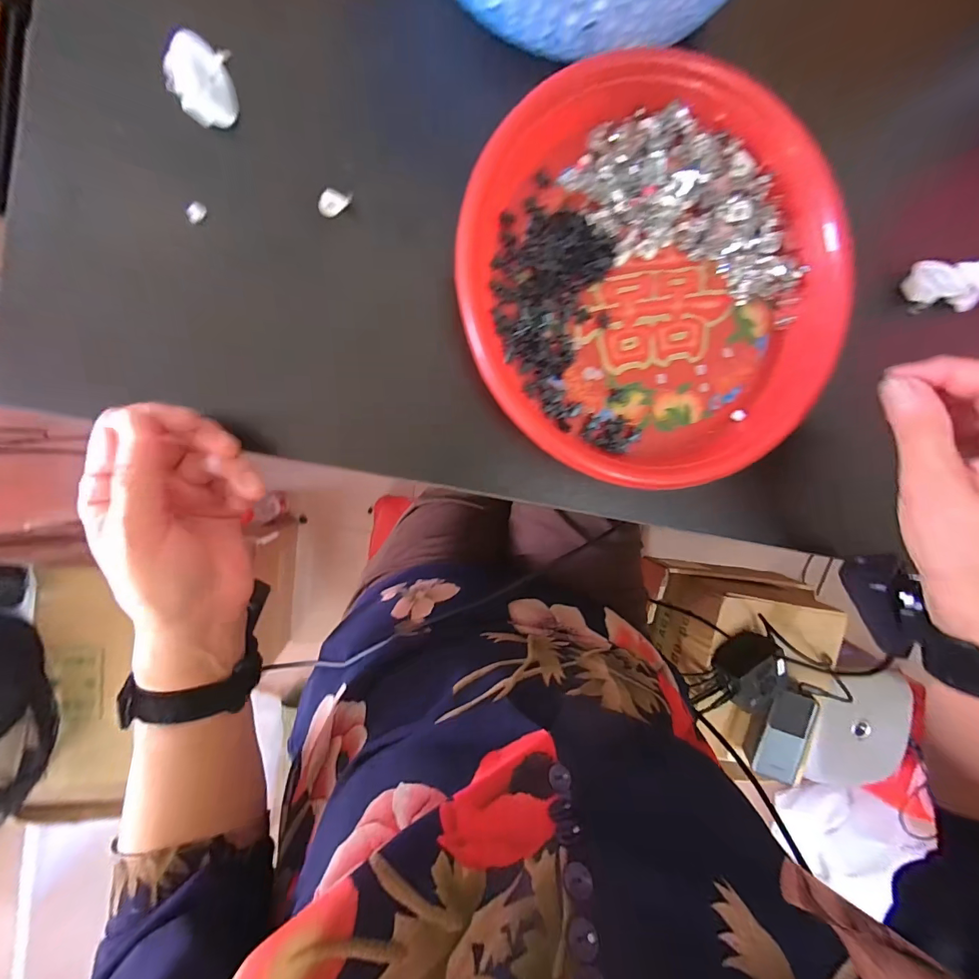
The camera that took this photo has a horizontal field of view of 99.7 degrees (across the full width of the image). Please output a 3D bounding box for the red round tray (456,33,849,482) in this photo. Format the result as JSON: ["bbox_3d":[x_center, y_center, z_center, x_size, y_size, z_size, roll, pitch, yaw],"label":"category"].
[{"bbox_3d":[0.104,-0.126,0.255,0.234,0.034,0.231,-1,96,-8],"label":"red round tray"}]

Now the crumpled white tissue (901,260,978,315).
[{"bbox_3d":[0.316,-0.143,0.284,0.041,0.027,0.033,1,95,-8],"label":"crumpled white tissue"}]

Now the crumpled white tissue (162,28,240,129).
[{"bbox_3d":[-0.149,-0.215,0.212,0.023,0.027,0.038,1,95,-8],"label":"crumpled white tissue"}]

